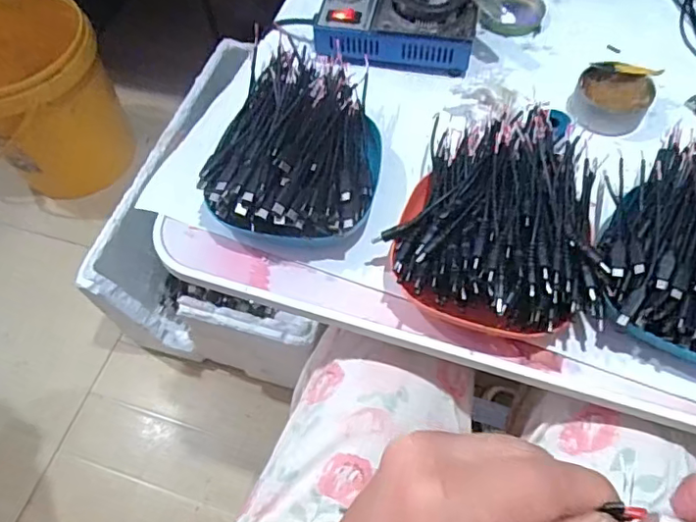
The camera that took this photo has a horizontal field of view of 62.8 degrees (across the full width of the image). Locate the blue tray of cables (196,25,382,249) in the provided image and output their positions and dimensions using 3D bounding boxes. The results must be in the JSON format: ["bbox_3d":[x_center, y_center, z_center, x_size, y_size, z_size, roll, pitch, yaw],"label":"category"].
[{"bbox_3d":[-0.036,-0.094,0.475,0.131,0.069,0.183,13,62,10],"label":"blue tray of cables"}]

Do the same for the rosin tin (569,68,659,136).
[{"bbox_3d":[0.235,-0.142,0.513,0.068,0.028,0.054,11,62,9],"label":"rosin tin"}]

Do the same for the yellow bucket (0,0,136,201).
[{"bbox_3d":[-0.610,-0.321,1.138,0.283,0.330,0.283,-35,64,-15],"label":"yellow bucket"}]

